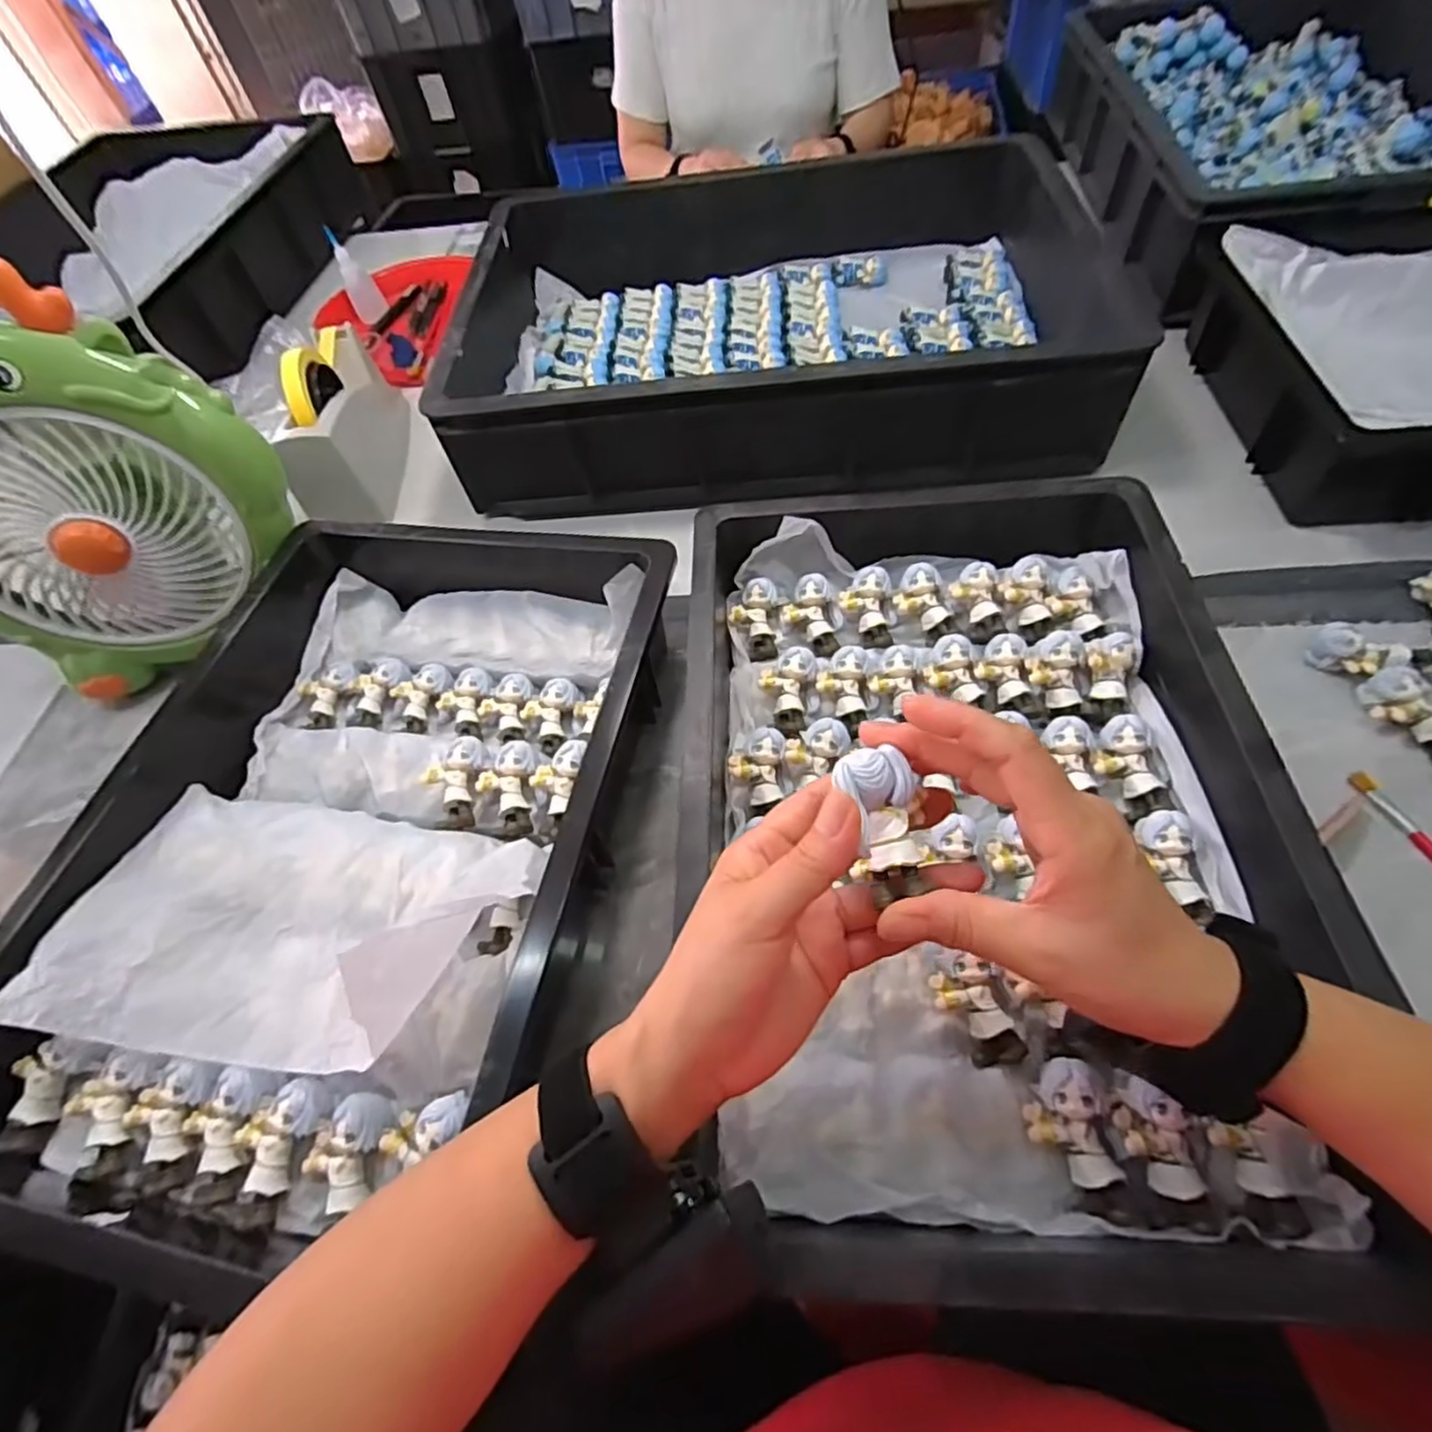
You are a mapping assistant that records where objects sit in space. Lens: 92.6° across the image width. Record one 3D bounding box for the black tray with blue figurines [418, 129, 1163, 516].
[{"bbox_3d":[0.050,-0.401,0.689,0.573,0.111,0.415,-3,57,5],"label":"black tray with blue figurines"}]

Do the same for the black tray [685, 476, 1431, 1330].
[{"bbox_3d":[0.143,0.032,0.408,0.310,0.072,0.479,-3,57,5],"label":"black tray"}]

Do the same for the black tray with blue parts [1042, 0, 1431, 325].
[{"bbox_3d":[0.646,-0.645,0.774,0.372,0.137,0.581,-2,57,6],"label":"black tray with blue parts"}]

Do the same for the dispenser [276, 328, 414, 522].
[{"bbox_3d":[-0.365,-0.294,0.672,0.064,0.117,0.209,-8,57,2],"label":"dispenser"}]

